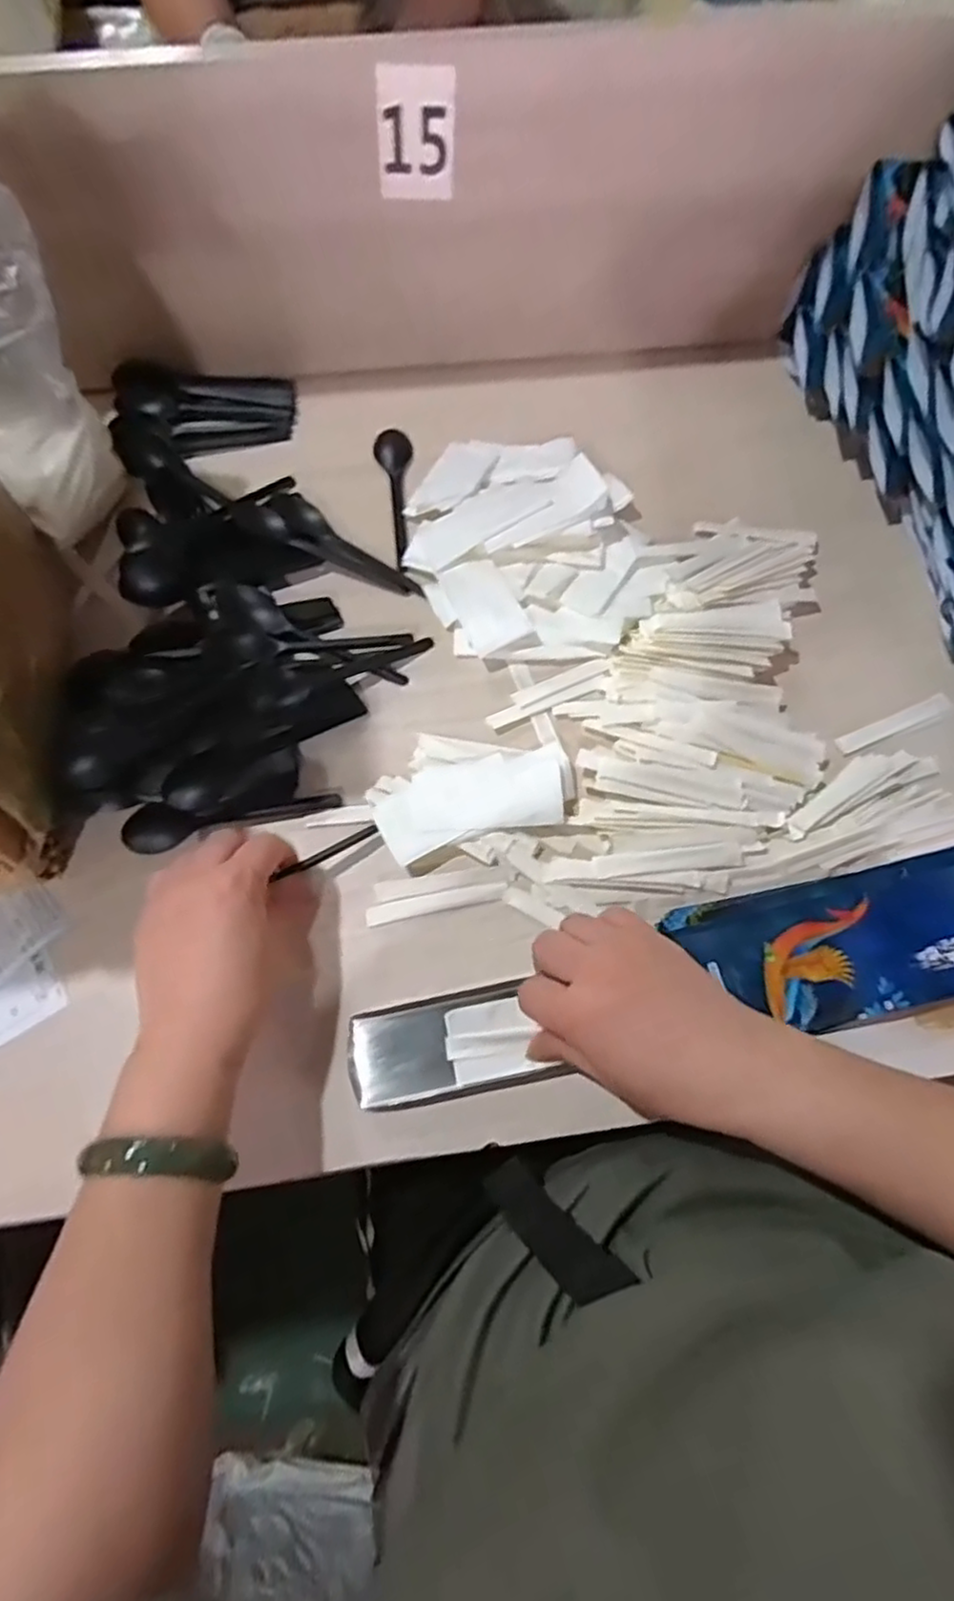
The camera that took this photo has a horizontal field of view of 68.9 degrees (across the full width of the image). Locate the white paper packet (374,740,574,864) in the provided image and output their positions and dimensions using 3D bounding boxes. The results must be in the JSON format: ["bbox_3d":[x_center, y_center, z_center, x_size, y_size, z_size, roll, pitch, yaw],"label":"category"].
[{"bbox_3d":[0.000,-0.001,0.460,0.129,0.019,0.059,-14,73,-3],"label":"white paper packet"}]

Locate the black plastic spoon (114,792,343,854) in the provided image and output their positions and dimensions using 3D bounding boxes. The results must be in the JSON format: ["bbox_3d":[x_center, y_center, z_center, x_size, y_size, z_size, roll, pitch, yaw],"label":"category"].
[{"bbox_3d":[-0.164,0.015,0.462,0.141,0.010,0.032,-4,72,0],"label":"black plastic spoon"}]

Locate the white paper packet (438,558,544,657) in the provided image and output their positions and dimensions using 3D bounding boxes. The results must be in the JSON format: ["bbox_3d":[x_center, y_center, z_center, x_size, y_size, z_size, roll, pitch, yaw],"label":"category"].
[{"bbox_3d":[0.007,-0.141,0.508,0.045,0.014,0.079,-27,84,-3],"label":"white paper packet"}]

